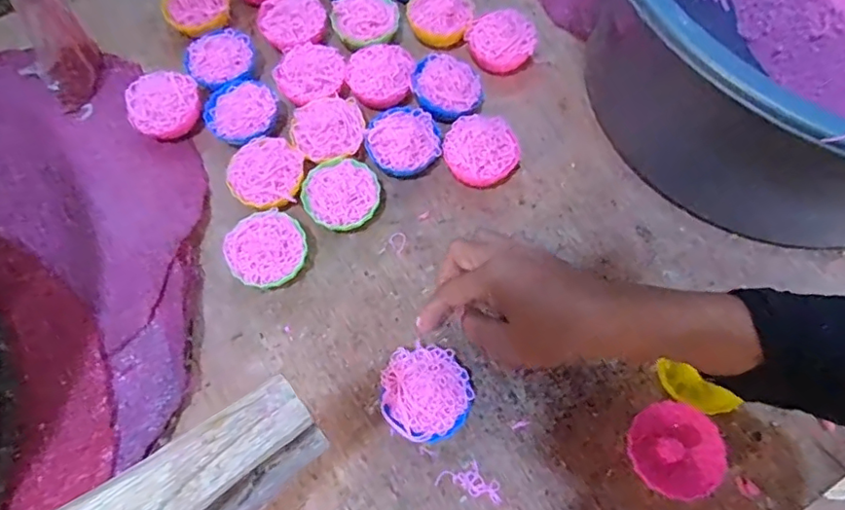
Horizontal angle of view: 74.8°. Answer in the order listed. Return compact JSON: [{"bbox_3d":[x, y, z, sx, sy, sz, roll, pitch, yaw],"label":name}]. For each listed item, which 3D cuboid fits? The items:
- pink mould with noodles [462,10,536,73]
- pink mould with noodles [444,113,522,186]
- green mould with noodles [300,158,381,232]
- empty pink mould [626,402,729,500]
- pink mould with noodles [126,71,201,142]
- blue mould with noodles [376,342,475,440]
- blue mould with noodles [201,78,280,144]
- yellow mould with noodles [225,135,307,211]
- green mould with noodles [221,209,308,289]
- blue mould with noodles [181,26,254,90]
[{"bbox_3d":[0.072,-0.197,0.516,0.064,0.036,0.057,2,68,2],"label":"pink mould with noodles"},{"bbox_3d":[0.049,-0.086,0.466,0.060,0.038,0.060,0,68,1],"label":"pink mould with noodles"},{"bbox_3d":[-0.066,-0.046,0.451,0.060,0.030,0.058,0,68,1],"label":"green mould with noodles"},{"bbox_3d":[0.173,0.135,0.382,0.064,0.024,0.058,10,68,5],"label":"empty pink mould"},{"bbox_3d":[-0.224,-0.129,0.487,0.060,0.035,0.057,0,68,1],"label":"pink mould with noodles"},{"bbox_3d":[0.002,0.099,0.393,0.061,0.034,0.065,0,68,1],"label":"blue mould with noodles"},{"bbox_3d":[-0.158,-0.124,0.486,0.061,0.036,0.066,0,68,1],"label":"blue mould with noodles"},{"bbox_3d":[-0.128,-0.065,0.460,0.060,0.036,0.065,0,68,1],"label":"yellow mould with noodles"},{"bbox_3d":[-0.120,-0.001,0.435,0.059,0.030,0.058,0,68,1],"label":"green mould with noodles"},{"bbox_3d":[-0.183,-0.174,0.507,0.061,0.028,0.056,0,68,1],"label":"blue mould with noodles"}]

